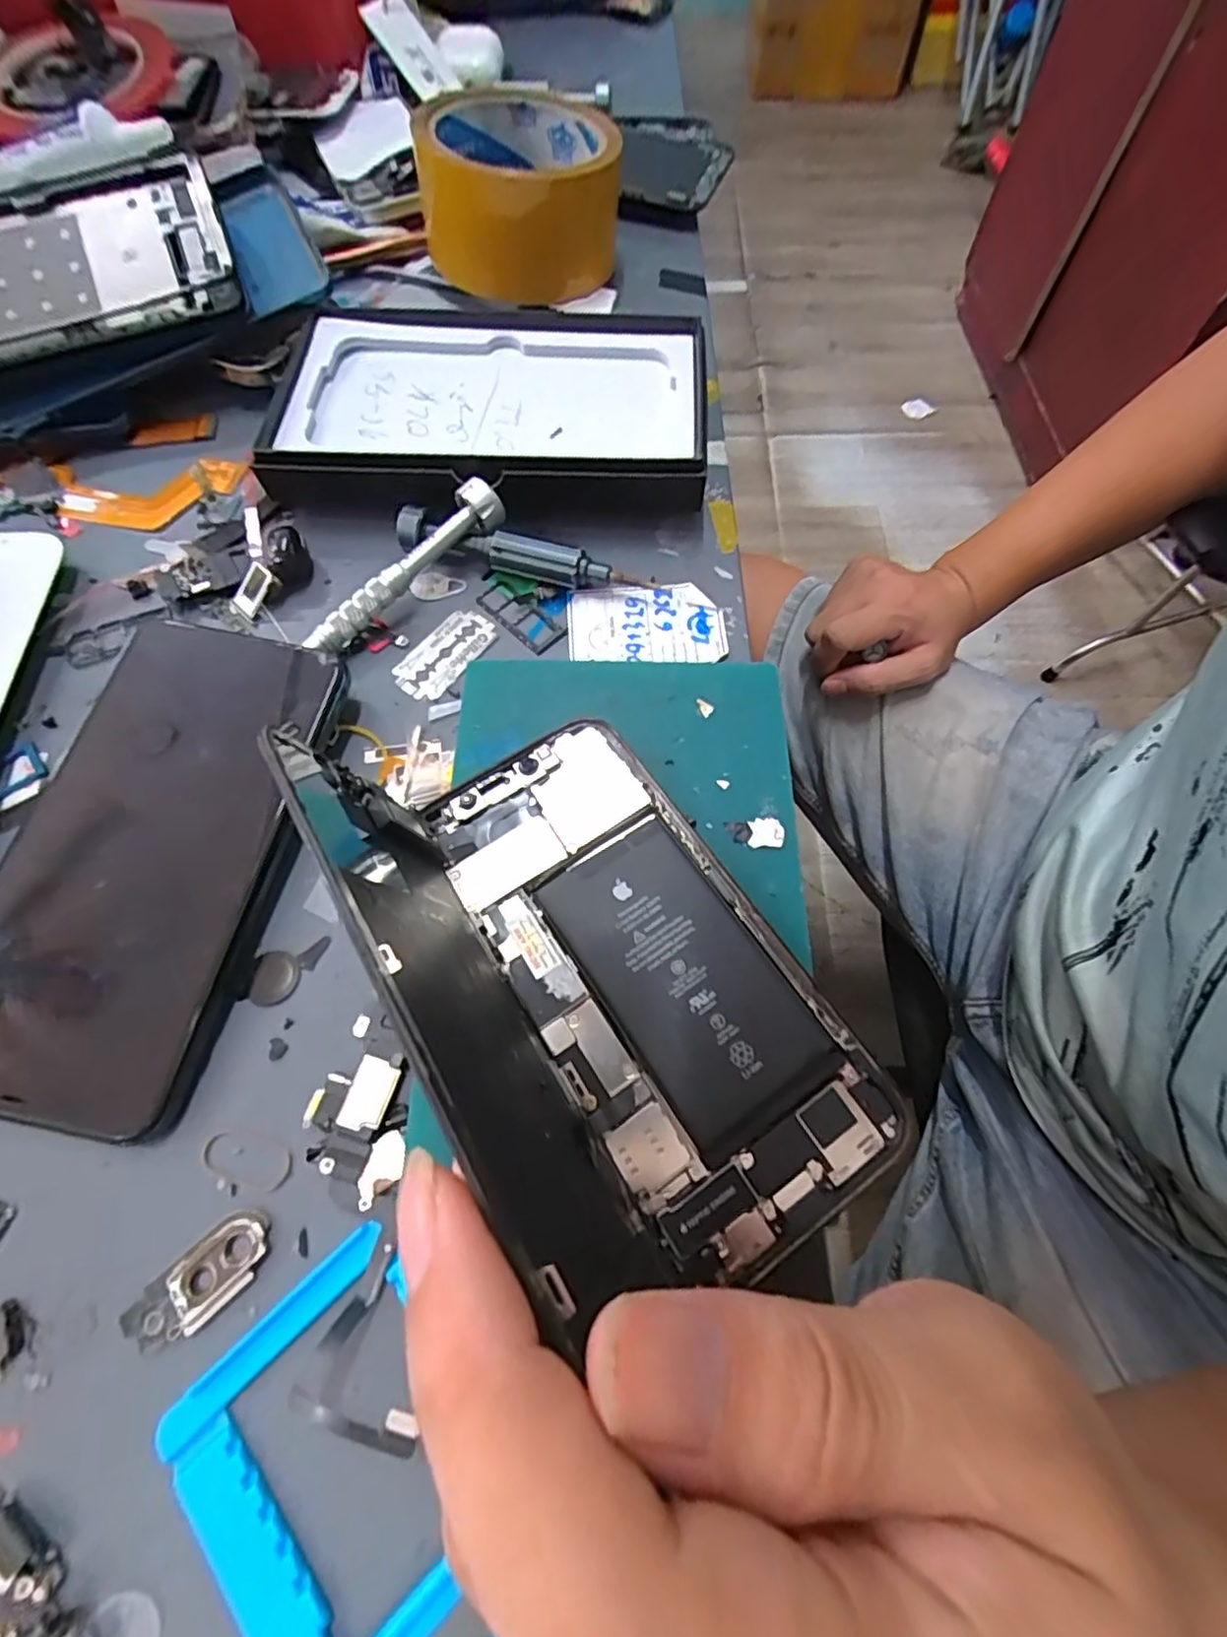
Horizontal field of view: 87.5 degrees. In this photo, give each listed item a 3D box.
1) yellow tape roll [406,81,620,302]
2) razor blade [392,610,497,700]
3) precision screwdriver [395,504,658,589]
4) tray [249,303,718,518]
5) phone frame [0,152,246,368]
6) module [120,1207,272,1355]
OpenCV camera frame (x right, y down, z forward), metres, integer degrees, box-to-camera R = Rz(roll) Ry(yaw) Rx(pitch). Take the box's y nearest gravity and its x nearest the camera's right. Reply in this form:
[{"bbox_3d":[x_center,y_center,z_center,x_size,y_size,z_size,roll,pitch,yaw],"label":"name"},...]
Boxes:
[{"bbox_3d":[-0.047,-0.315,0.321,0.092,0.049,0.098,0,65,-1],"label":"yellow tape roll"},{"bbox_3d":[-0.063,-0.063,0.240,0.022,0.004,0.041,32,69,13],"label":"razor blade"},{"bbox_3d":[-0.036,-0.101,0.248,0.098,0.019,0.012,11,66,4],"label":"precision screwdriver"},{"bbox_3d":[-0.056,-0.175,0.274,0.184,0.032,0.106,3,65,1],"label":"tray"},{"bbox_3d":[-0.250,-0.232,0.273,0.164,0.010,0.081,-20,84,-4],"label":"phone frame"},{"bbox_3d":[-0.103,0.116,0.160,0.017,0.004,0.036,42,71,17],"label":"module"}]

